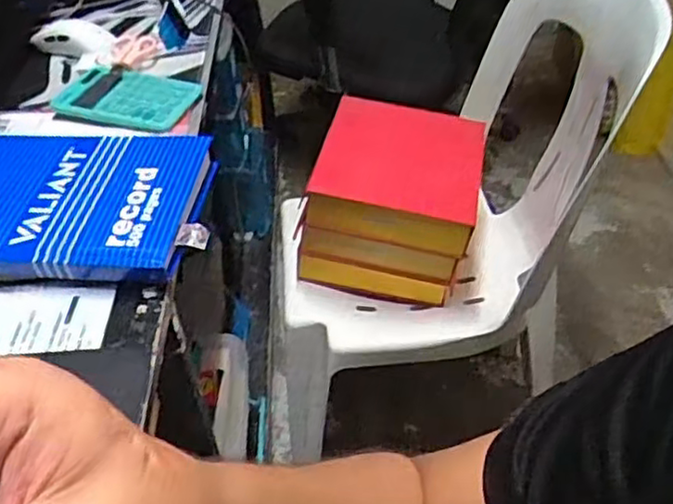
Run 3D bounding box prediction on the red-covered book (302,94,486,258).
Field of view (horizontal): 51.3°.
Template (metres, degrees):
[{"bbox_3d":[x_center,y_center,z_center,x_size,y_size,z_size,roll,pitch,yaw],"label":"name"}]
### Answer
[{"bbox_3d":[0.081,-0.103,0.943,0.217,0.065,0.247,11,43,4],"label":"red-covered book"}]

